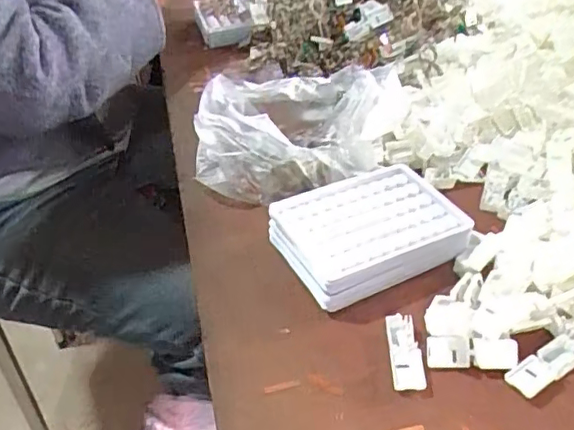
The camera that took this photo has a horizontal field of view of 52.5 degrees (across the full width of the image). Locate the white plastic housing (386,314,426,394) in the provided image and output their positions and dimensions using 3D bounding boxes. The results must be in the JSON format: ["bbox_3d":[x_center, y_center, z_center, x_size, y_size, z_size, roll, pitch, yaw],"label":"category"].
[{"bbox_3d":[0.078,0.090,0.386,0.020,0.008,0.057,-2,39,4],"label":"white plastic housing"}]

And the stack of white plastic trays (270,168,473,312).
[{"bbox_3d":[0.064,0.013,0.456,0.147,0.040,0.102,-20,41,-19],"label":"stack of white plastic trays"}]

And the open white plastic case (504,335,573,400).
[{"bbox_3d":[0.166,0.096,0.372,0.056,0.009,0.020,-25,43,-24],"label":"open white plastic case"}]

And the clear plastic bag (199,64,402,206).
[{"bbox_3d":[0.014,-0.088,0.556,0.176,0.070,0.151,4,39,11],"label":"clear plastic bag"}]

